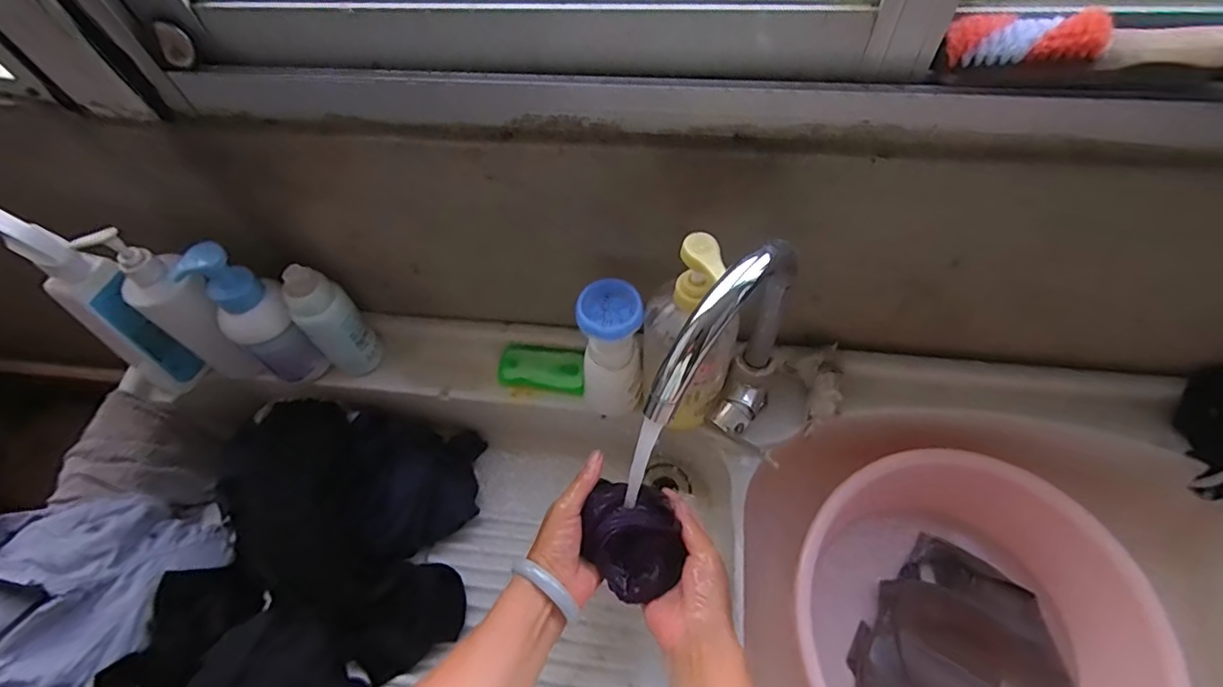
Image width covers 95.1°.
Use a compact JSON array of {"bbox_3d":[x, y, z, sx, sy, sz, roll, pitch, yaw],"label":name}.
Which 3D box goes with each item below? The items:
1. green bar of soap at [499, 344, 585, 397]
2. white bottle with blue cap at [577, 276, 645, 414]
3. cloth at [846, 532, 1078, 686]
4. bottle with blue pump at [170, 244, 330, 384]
[{"bbox_3d":[-0.079,0.027,0.661,0.108,0.020,0.057,10,62,9],"label":"green bar of soap"},{"bbox_3d":[0.002,0.007,0.580,0.062,0.163,0.064,8,62,9],"label":"white bottle with blue cap"},{"bbox_3d":[0.377,0.344,0.633,0.217,0.041,0.209,-14,61,-3],"label":"cloth"},{"bbox_3d":[-0.378,-0.026,0.604,0.056,0.189,0.067,35,69,21],"label":"bottle with blue pump"}]

